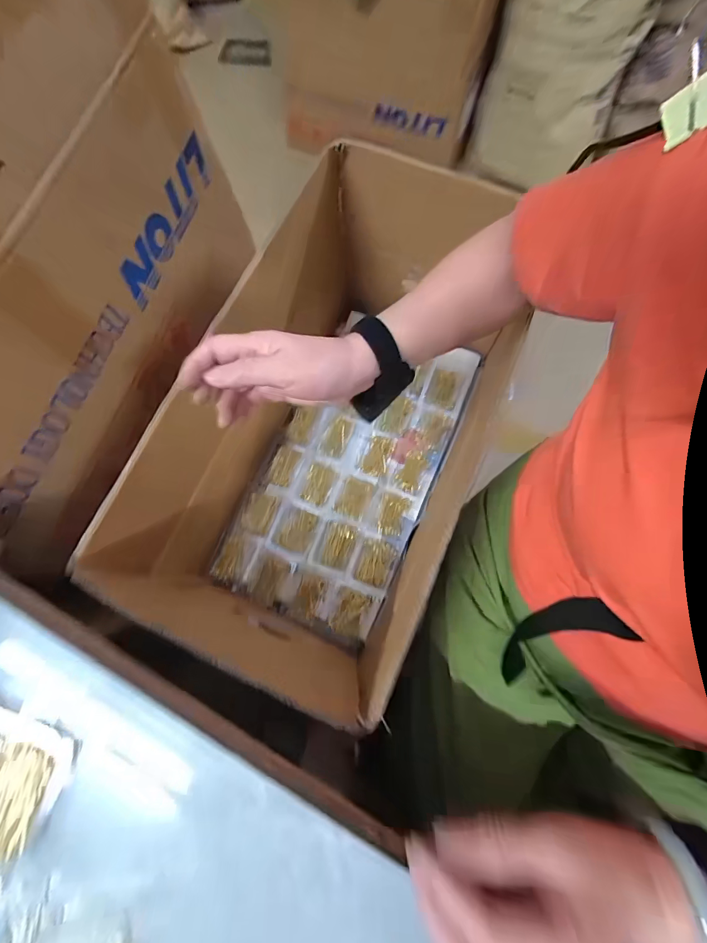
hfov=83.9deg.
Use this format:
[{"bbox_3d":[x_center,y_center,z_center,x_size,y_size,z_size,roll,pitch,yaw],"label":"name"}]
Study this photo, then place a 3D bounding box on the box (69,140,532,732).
[{"bbox_3d":[-0.018,-0.077,0.560,0.345,0.303,0.603,23,77,8],"label":"box"}]

